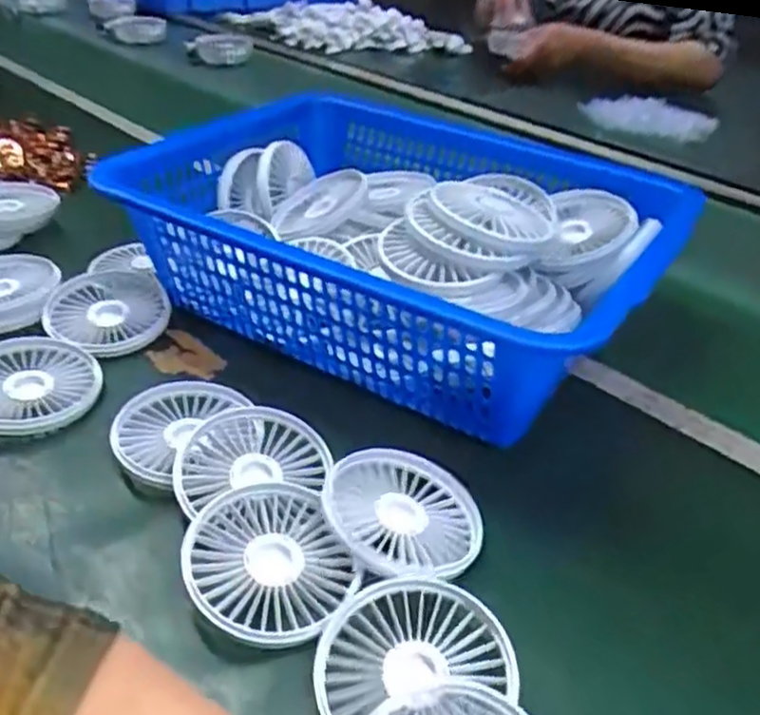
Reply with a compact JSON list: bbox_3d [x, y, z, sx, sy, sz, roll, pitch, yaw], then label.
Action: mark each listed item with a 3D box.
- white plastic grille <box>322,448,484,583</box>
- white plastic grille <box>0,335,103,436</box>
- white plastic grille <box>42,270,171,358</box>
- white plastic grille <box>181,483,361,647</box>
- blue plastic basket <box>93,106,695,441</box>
[{"bbox_3d":[0.018,0.085,0.404,0.084,0.015,0.089,1,36,-1],"label":"white plastic grille"},{"bbox_3d":[-0.233,0.019,0.486,0.089,0.021,0.084,-19,41,-25],"label":"white plastic grille"},{"bbox_3d":[-0.206,-0.036,0.555,0.085,0.021,0.088,-9,38,-14],"label":"white plastic grille"},{"bbox_3d":[-0.056,0.104,0.370,0.080,0.018,0.086,1,36,-1],"label":"white plastic grille"},{"bbox_3d":[0.009,-0.099,0.577,0.406,0.110,0.322,23,42,27],"label":"blue plastic basket"}]

